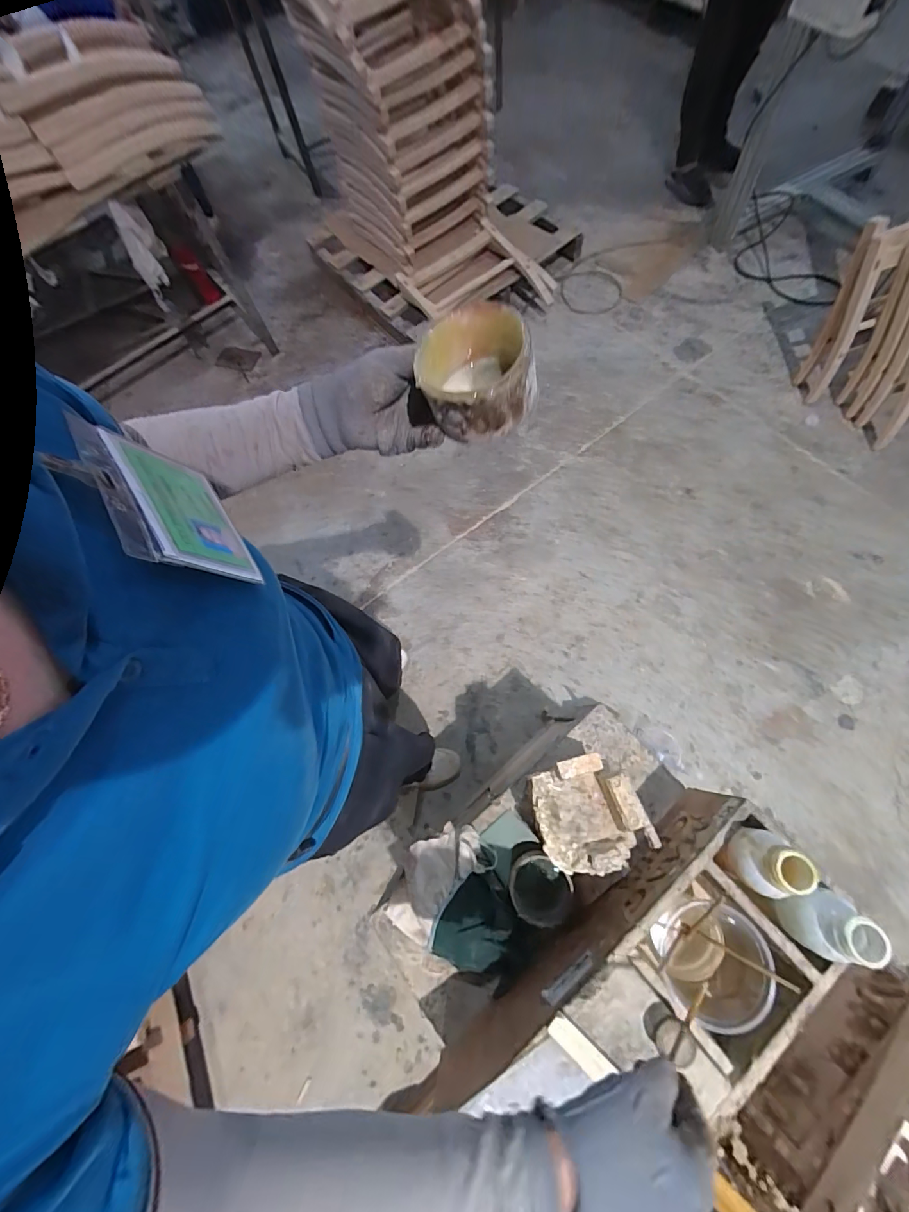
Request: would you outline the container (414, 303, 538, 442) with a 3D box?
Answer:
[{"bbox_3d":[0.015,-0.172,0.316,0.080,0.060,0.093,-3,69,2],"label":"container"}]

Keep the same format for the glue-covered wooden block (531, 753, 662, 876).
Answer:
[{"bbox_3d":[0.166,0.256,0.530,0.128,0.044,0.127,-15,67,2],"label":"glue-covered wooden block"}]

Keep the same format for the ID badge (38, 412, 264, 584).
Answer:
[{"bbox_3d":[-0.162,-0.057,0.238,0.004,0.094,0.099,-41,70,12],"label":"ID badge"}]

